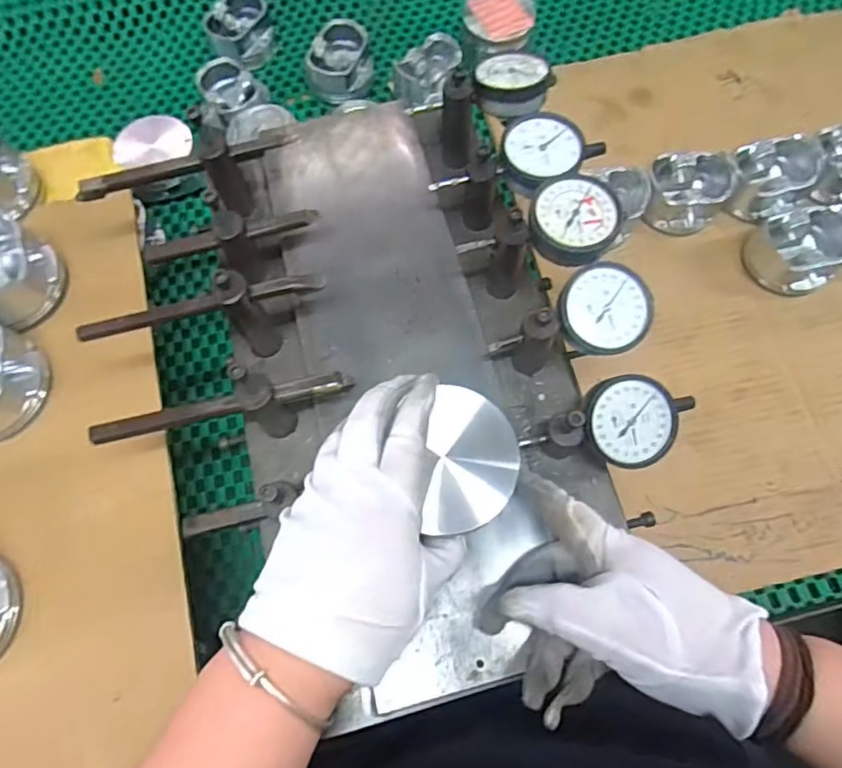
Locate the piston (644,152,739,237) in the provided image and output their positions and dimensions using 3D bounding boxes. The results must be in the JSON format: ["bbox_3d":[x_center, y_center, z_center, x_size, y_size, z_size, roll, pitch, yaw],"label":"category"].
[{"bbox_3d":[0.264,-0.189,0.567,0.079,0.049,0.078,20,72,9],"label":"piston"}]

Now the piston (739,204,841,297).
[{"bbox_3d":[0.358,-0.126,0.534,0.079,0.055,0.069,-11,70,-2],"label":"piston"}]

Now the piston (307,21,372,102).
[{"bbox_3d":[-0.093,-0.360,0.636,0.074,0.051,0.074,-4,70,0],"label":"piston"}]

